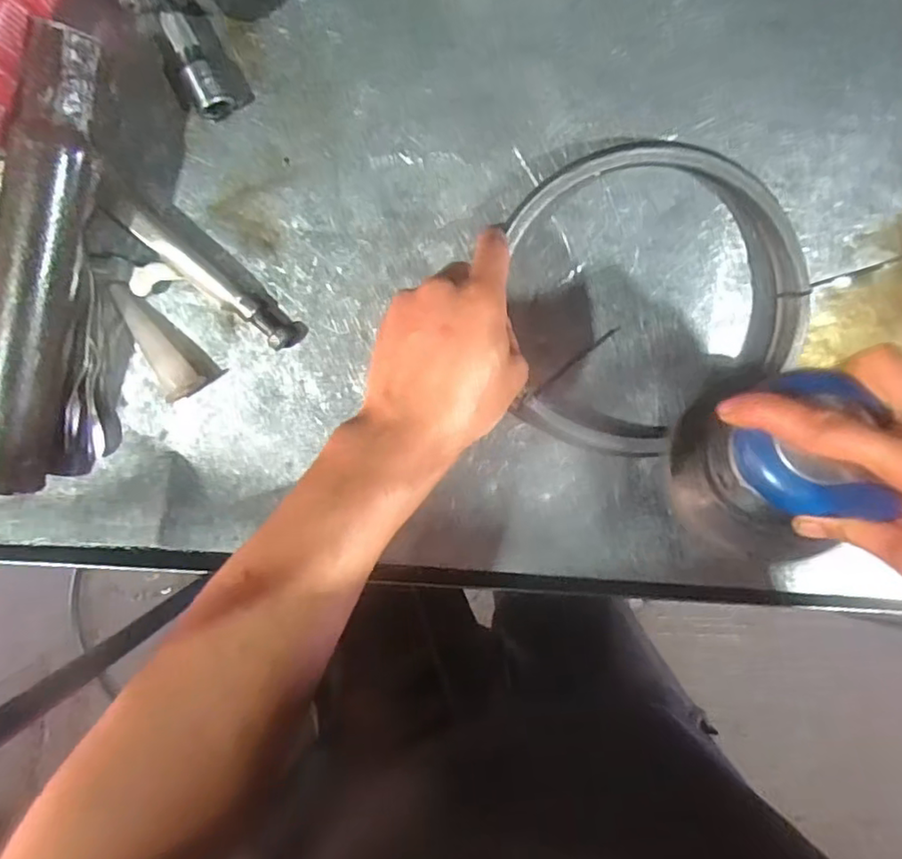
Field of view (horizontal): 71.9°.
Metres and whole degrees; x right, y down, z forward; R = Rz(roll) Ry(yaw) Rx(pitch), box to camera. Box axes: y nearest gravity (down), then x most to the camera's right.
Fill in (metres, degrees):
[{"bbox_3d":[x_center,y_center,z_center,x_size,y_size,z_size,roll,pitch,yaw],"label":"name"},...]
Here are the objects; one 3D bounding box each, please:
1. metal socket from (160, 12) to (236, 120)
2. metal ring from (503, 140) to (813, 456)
[{"bbox_3d":[-0.160,-0.230,0.391,0.019,0.017,0.061,-26,99,2],"label":"metal socket"},{"bbox_3d":[0.121,-0.085,0.401,0.196,0.029,0.184,0,96,1],"label":"metal ring"}]

